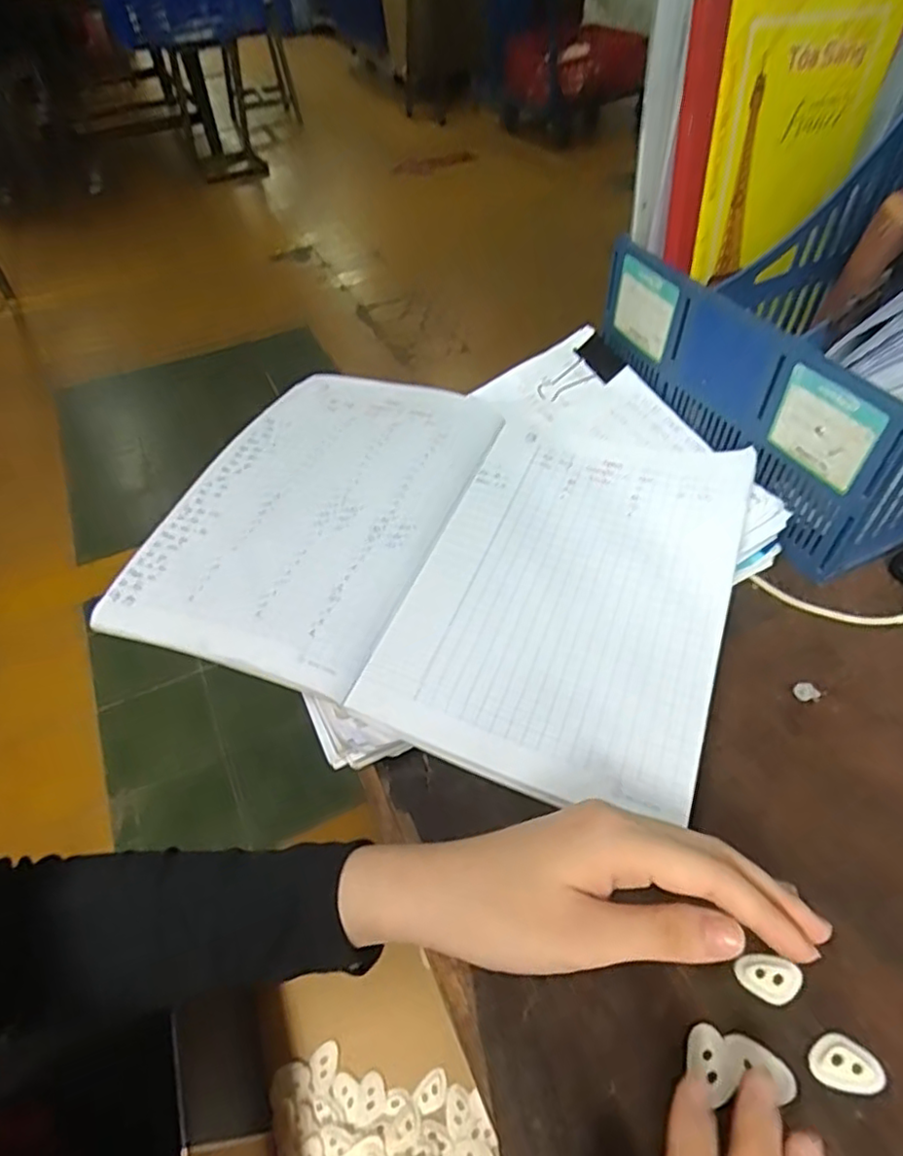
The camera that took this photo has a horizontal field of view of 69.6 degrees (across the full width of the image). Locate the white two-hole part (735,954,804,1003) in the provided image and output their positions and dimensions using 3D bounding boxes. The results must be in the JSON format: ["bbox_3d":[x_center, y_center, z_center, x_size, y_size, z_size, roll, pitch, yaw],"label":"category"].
[{"bbox_3d":[0.133,0.167,0.271,0.026,0.004,0.016,19,55,13],"label":"white two-hole part"}]

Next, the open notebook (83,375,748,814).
[{"bbox_3d":[-0.008,-0.019,0.394,0.334,0.034,0.239,16,53,14],"label":"open notebook"}]

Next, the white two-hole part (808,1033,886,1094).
[{"bbox_3d":[0.153,0.188,0.252,0.027,0.004,0.017,6,51,6],"label":"white two-hole part"}]

